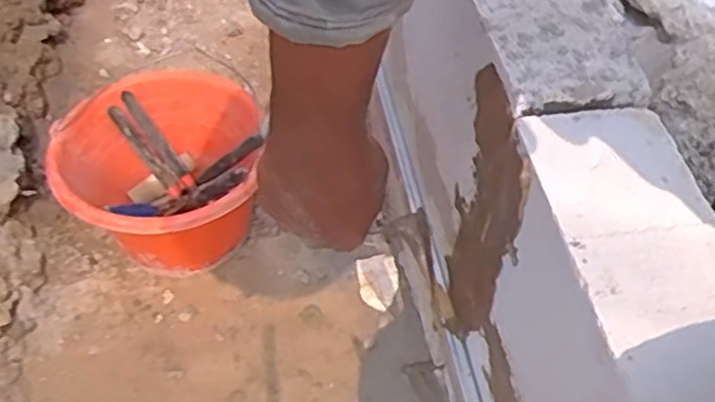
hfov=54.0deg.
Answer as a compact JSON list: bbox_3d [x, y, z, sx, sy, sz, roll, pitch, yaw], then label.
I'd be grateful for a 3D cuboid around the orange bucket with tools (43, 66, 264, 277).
[{"bbox_3d":[-0.232,-0.019,0.855,0.223,0.172,0.228,-1,51,-3],"label":"orange bucket with tools"}]

